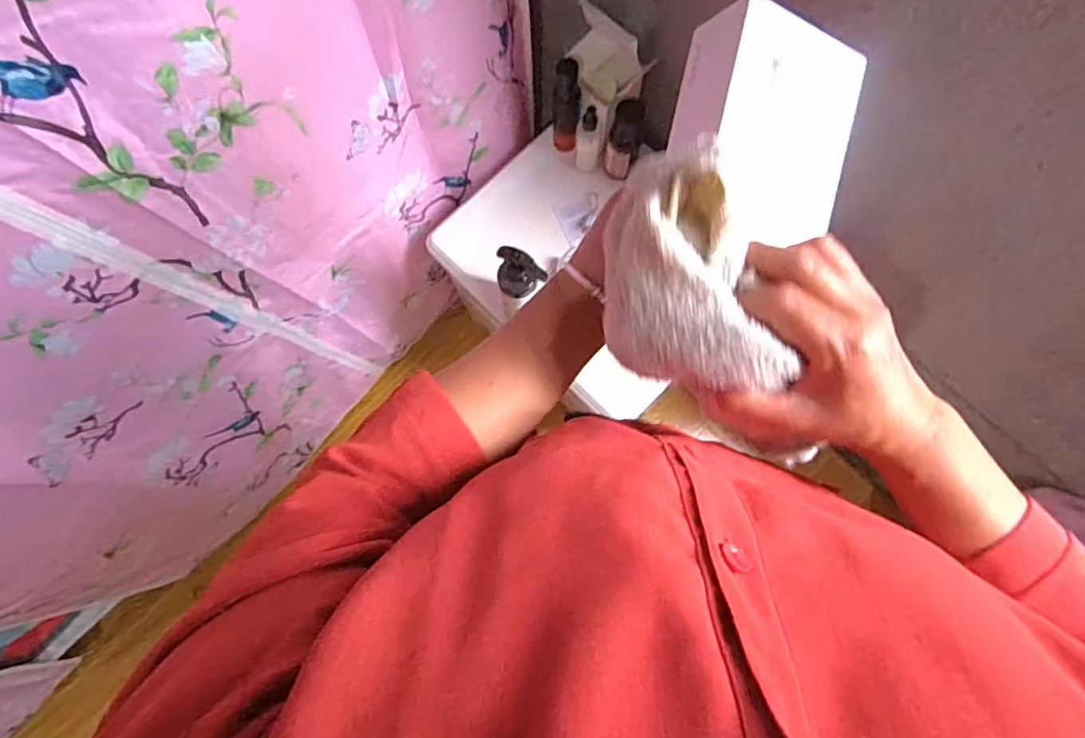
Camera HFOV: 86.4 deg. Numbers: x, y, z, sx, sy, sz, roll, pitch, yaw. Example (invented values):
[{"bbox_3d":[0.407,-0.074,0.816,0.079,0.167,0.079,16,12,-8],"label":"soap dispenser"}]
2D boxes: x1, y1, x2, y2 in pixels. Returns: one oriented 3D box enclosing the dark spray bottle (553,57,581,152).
[{"bbox_3d":[0.038,-0.411,0.914,0.042,0.182,0.035,-1,78,1],"label":"dark spray bottle"}]

